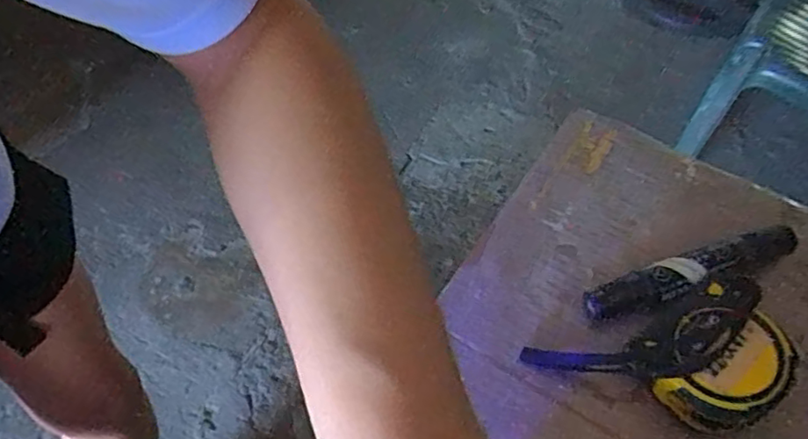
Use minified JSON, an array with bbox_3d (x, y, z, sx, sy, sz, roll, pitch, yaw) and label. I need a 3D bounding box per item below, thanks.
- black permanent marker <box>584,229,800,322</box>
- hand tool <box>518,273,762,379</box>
[{"bbox_3d":[0.170,0.032,0.349,0.128,0.032,0.027,-13,56,-10],"label":"black permanent marker"},{"bbox_3d":[0.130,0.066,0.317,0.125,0.016,0.045,-21,56,4],"label":"hand tool"}]

